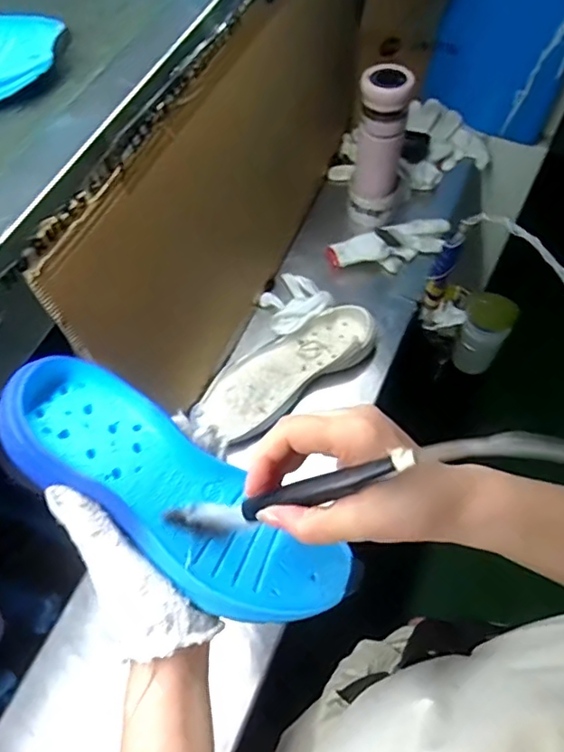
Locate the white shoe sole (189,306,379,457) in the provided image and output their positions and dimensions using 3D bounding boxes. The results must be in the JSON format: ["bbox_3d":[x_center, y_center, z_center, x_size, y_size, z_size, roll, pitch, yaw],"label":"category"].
[{"bbox_3d":[-0.004,-0.009,0.755,0.277,0.052,0.100,-33,62,-19],"label":"white shoe sole"}]

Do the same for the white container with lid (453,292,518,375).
[{"bbox_3d":[0.312,-0.067,0.904,0.078,0.135,0.063,27,61,17],"label":"white container with lid"}]

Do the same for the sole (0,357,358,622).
[{"bbox_3d":[-0.067,0.079,0.369,0.243,0.032,0.080,37,65,-4],"label":"sole"}]

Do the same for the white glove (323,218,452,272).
[{"bbox_3d":[0.164,-0.200,0.867,0.187,0.031,0.077,-13,58,-7],"label":"white glove"}]

